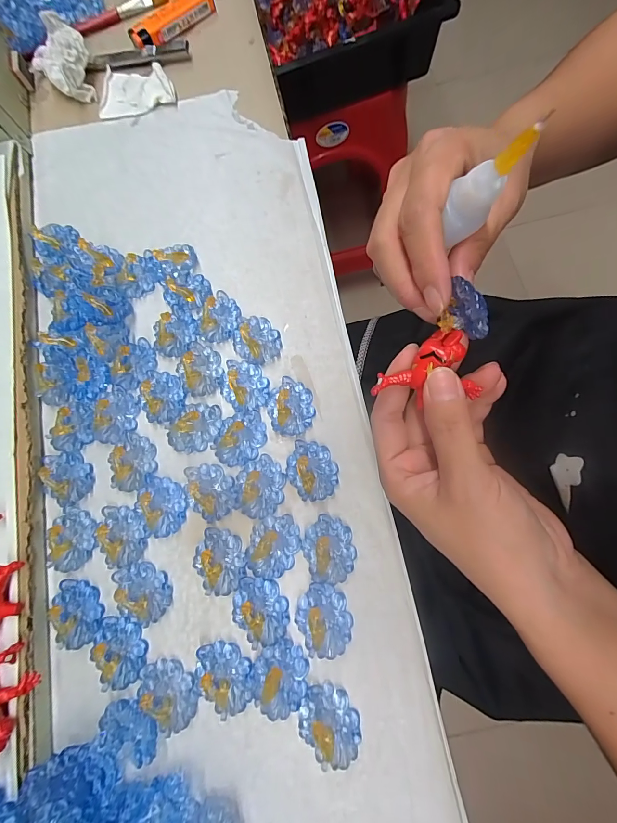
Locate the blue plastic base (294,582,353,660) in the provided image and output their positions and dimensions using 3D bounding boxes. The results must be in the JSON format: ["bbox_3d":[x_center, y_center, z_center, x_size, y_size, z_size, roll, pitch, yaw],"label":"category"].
[{"bbox_3d":[0.008,0.118,0.199,0.030,0.005,0.037,-19,76,0],"label":"blue plastic base"}]

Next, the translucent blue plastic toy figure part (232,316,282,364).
[{"bbox_3d":[-0.036,-0.051,0.240,0.032,0.008,0.035,-9,76,3],"label":"translucent blue plastic toy figure part"}]

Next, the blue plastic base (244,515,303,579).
[{"bbox_3d":[-0.021,0.080,0.208,0.029,0.009,0.036,15,79,8],"label":"blue plastic base"}]

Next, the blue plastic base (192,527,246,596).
[{"bbox_3d":[-0.054,0.090,0.212,0.029,0.006,0.037,-22,76,-1],"label":"blue plastic base"}]

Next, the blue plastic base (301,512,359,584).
[{"bbox_3d":[0.012,0.081,0.208,0.030,0.004,0.036,-14,76,1],"label":"blue plastic base"}]

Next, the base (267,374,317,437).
[{"bbox_3d":[-0.012,-0.003,0.229,0.030,0.006,0.037,-11,76,2],"label":"base"}]

